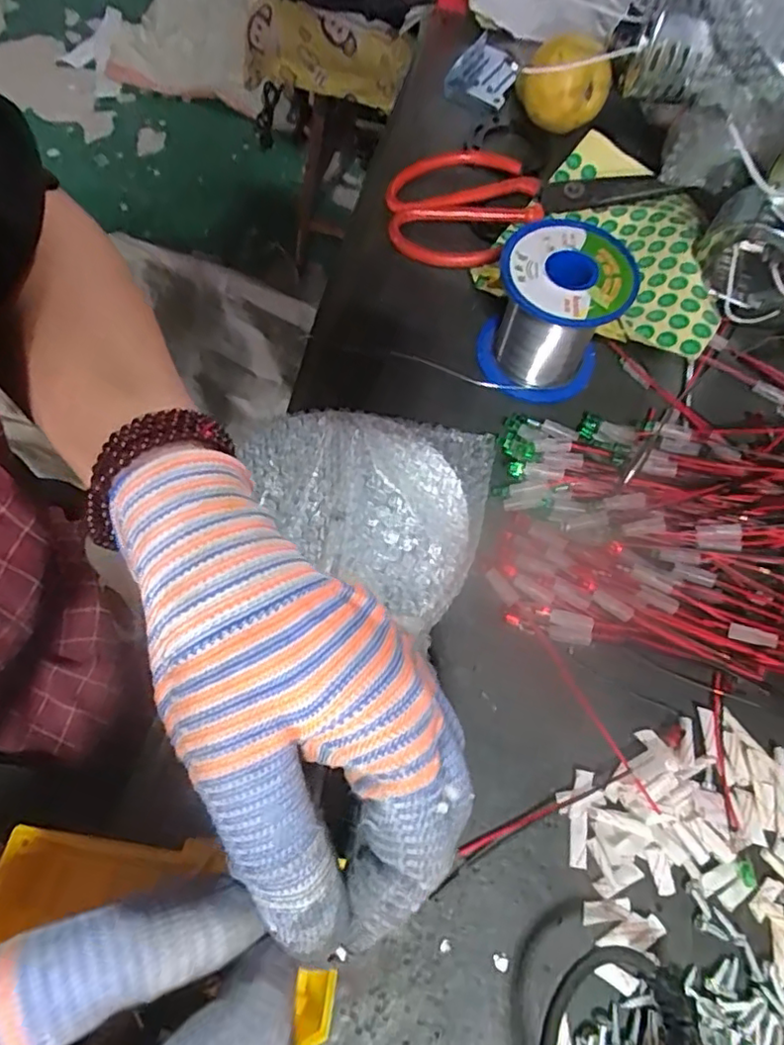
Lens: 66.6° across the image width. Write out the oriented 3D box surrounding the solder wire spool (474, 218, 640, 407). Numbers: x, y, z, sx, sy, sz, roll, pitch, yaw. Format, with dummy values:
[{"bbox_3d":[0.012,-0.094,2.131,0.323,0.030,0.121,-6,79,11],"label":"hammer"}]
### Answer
[{"bbox_3d":[0.082,-0.108,0.307,0.065,0.060,0.067,23,68,6],"label":"solder wire spool"}]

